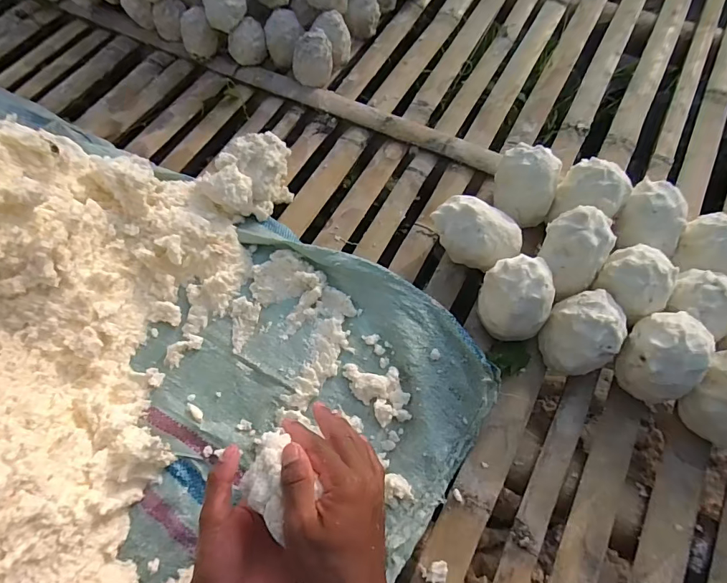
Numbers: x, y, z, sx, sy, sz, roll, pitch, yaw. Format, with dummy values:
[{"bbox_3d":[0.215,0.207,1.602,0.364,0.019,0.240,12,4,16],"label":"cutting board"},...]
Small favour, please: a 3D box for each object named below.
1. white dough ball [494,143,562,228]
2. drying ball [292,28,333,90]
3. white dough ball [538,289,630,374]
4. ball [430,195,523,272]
[{"bbox_3d":[0.220,-0.140,0.594,0.080,0.100,0.078,1,63,-2],"label":"white dough ball"},{"bbox_3d":[-0.085,-0.388,0.728,0.069,0.073,0.054,-9,64,-6],"label":"drying ball"},{"bbox_3d":[0.252,0.049,0.504,0.079,0.091,0.078,1,63,-2],"label":"white dough ball"},{"bbox_3d":[0.145,-0.071,0.574,0.119,0.088,0.069,19,64,7],"label":"ball"}]

